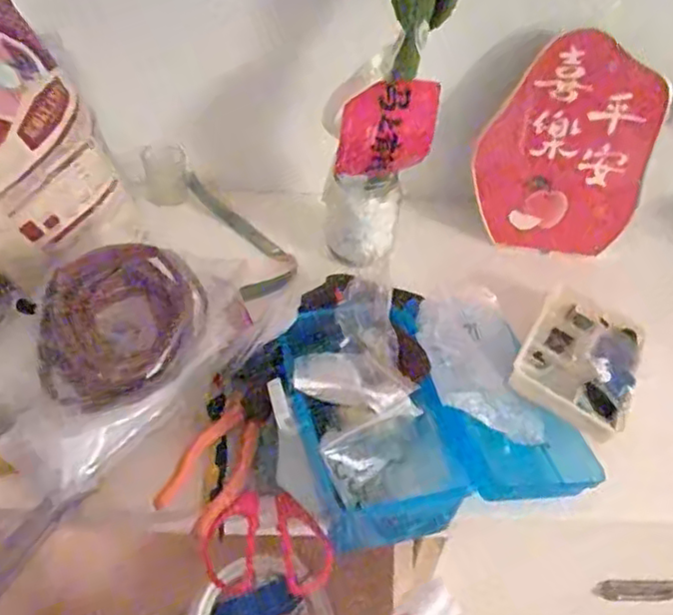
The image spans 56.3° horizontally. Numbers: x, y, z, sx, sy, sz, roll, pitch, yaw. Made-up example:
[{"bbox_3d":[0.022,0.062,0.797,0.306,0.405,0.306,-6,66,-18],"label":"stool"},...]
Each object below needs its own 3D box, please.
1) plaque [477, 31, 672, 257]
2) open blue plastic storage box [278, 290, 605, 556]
[{"bbox_3d":[0.250,-0.169,0.683,0.176,0.226,0.016,9,27,2],"label":"plaque"},{"bbox_3d":[0.068,0.074,0.508,0.211,0.086,0.180,-8,45,-12],"label":"open blue plastic storage box"}]

